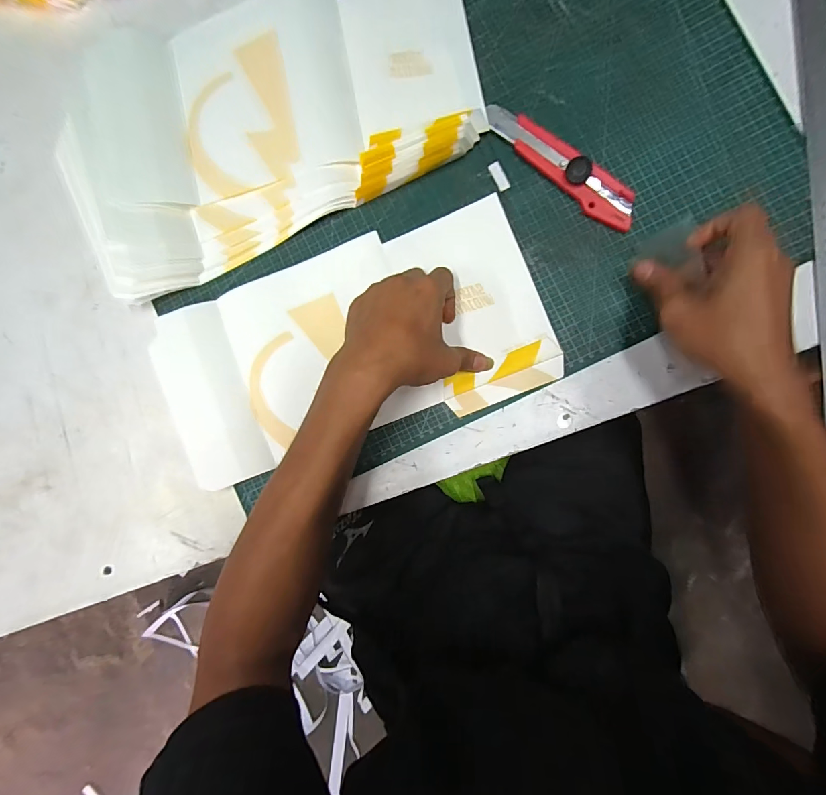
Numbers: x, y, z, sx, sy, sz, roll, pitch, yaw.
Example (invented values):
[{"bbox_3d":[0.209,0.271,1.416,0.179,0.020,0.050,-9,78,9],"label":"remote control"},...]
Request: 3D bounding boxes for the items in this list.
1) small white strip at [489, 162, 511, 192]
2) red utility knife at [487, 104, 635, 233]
[{"bbox_3d":[0.079,-0.204,0.366,0.011,0.004,0.028,-25,86,4],"label":"small white strip"},{"bbox_3d":[0.131,-0.206,0.351,0.156,0.019,0.031,44,93,6],"label":"red utility knife"}]

